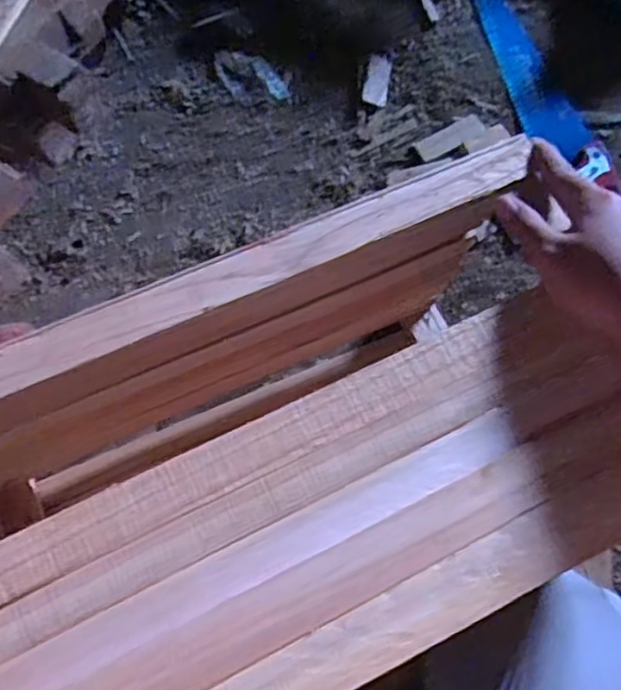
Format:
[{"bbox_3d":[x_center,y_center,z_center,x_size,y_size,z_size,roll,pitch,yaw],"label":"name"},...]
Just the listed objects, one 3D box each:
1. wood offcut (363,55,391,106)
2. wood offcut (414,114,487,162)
[{"bbox_3d":[0.091,-0.364,0.937,0.032,0.008,0.076,9,70,-3],"label":"wood offcut"},{"bbox_3d":[0.188,-0.279,0.915,0.097,0.010,0.038,-29,76,-15],"label":"wood offcut"}]

